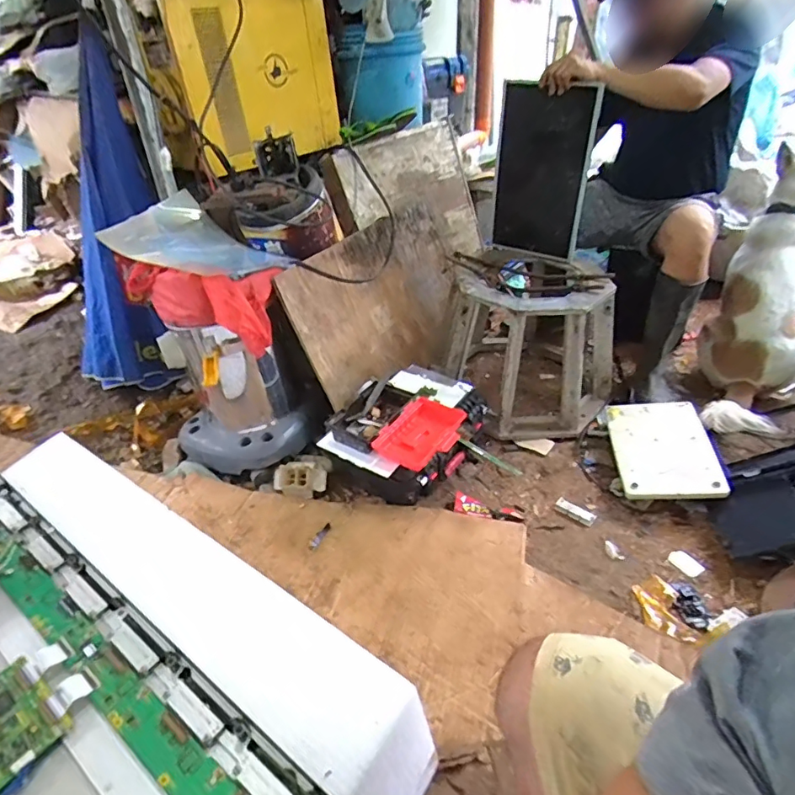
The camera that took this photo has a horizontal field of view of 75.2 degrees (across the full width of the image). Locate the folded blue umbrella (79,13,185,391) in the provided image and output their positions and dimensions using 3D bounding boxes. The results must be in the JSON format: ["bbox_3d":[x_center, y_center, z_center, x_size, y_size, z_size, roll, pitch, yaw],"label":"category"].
[{"bbox_3d":[-0.829,-0.492,1.488,0.259,0.959,0.154,9,17,17],"label":"folded blue umbrella"}]

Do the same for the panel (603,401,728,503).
[{"bbox_3d":[0.631,0.114,1.234,0.212,0.029,0.296,-9,45,17],"label":"panel"}]

